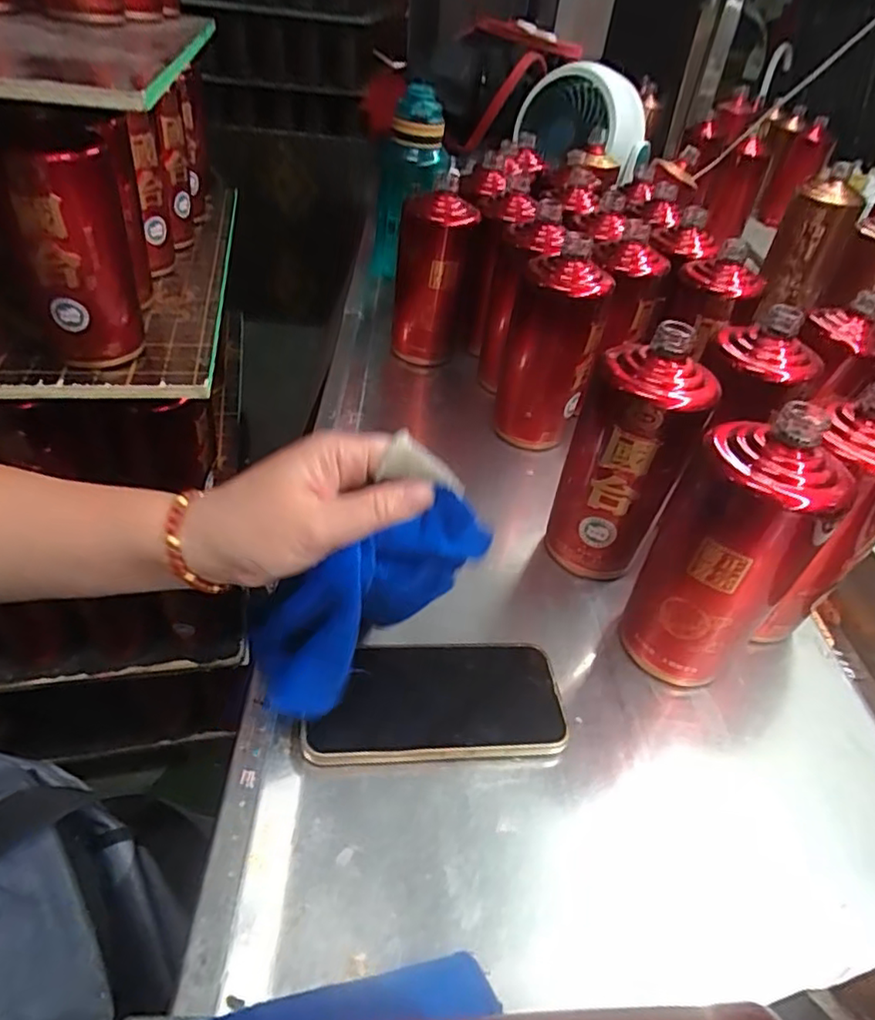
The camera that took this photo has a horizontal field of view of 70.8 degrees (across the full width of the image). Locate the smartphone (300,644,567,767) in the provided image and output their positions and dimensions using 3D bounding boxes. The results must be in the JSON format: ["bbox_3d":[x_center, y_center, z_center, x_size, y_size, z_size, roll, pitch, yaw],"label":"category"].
[{"bbox_3d":[-0.001,0.119,0.392,0.156,0.014,0.080,2,39,-8],"label":"smartphone"}]

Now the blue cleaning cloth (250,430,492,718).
[{"bbox_3d":[-0.044,0.041,0.329,0.154,0.056,0.057,-47,49,9],"label":"blue cleaning cloth"}]

